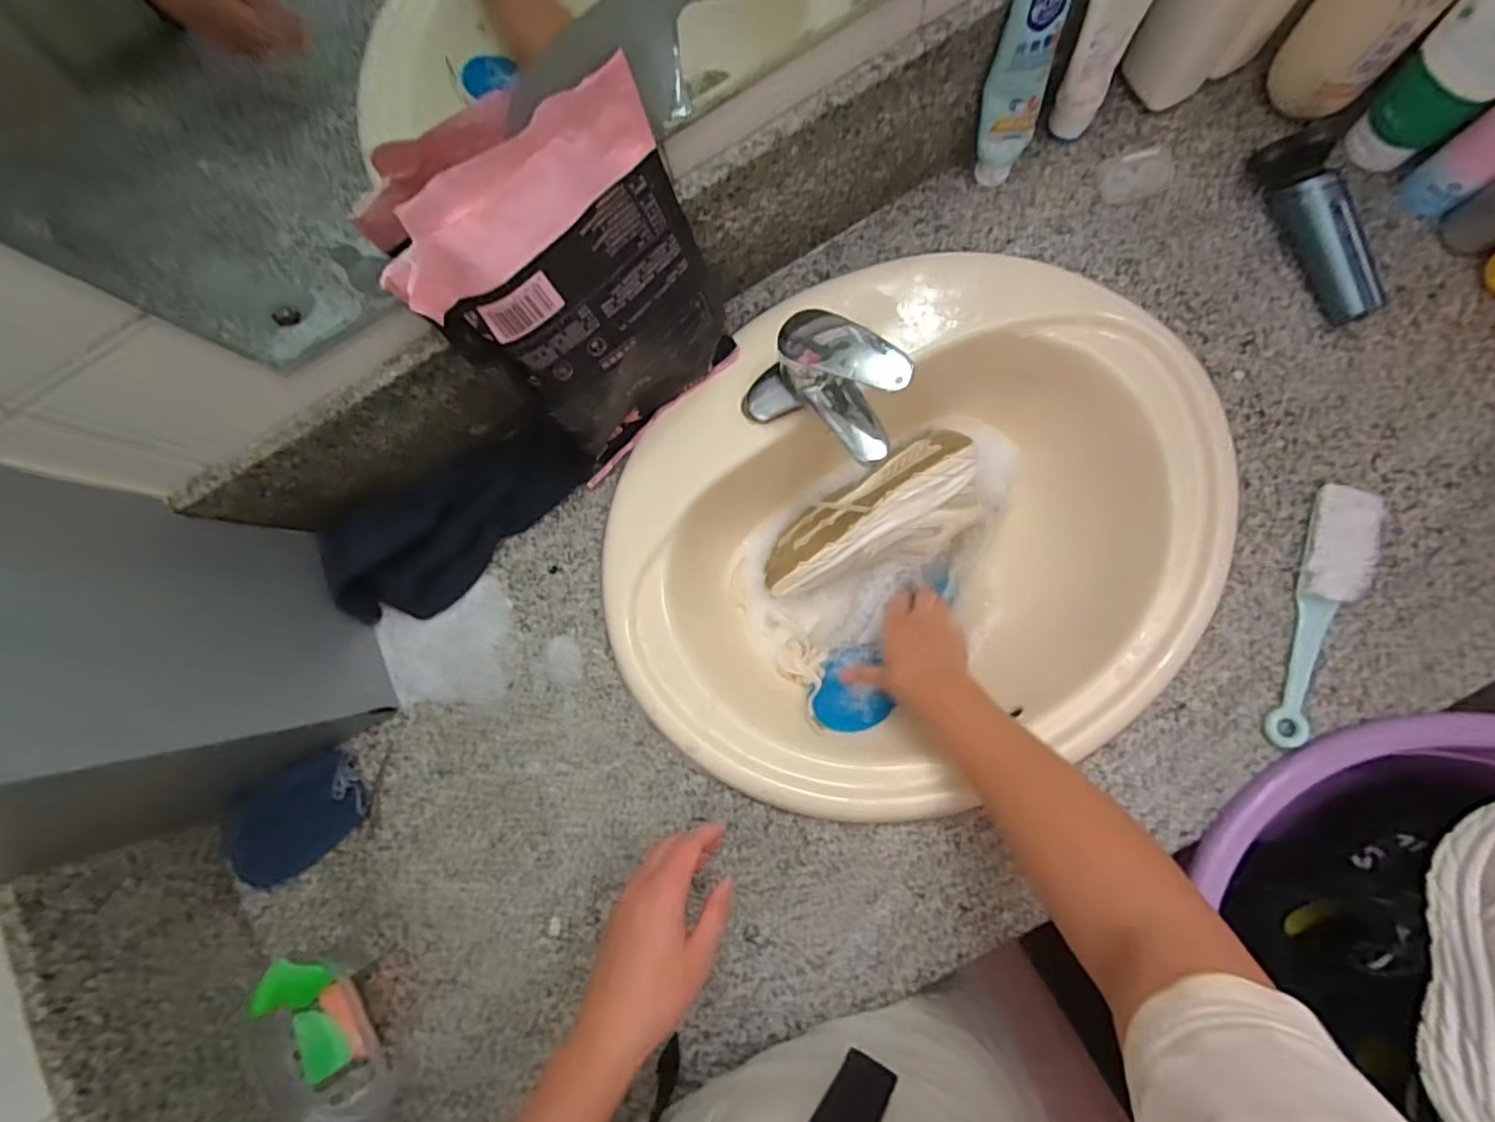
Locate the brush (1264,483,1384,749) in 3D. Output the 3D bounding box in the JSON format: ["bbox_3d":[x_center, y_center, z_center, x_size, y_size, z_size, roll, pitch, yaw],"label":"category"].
[{"bbox_3d":[0.445,0.043,0.477,0.044,0.028,0.203,15,86,9],"label":"brush"}]

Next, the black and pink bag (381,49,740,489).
[{"bbox_3d":[-0.112,-0.186,0.464,0.186,0.249,0.096,-40,81,1],"label":"black and pink bag"}]

